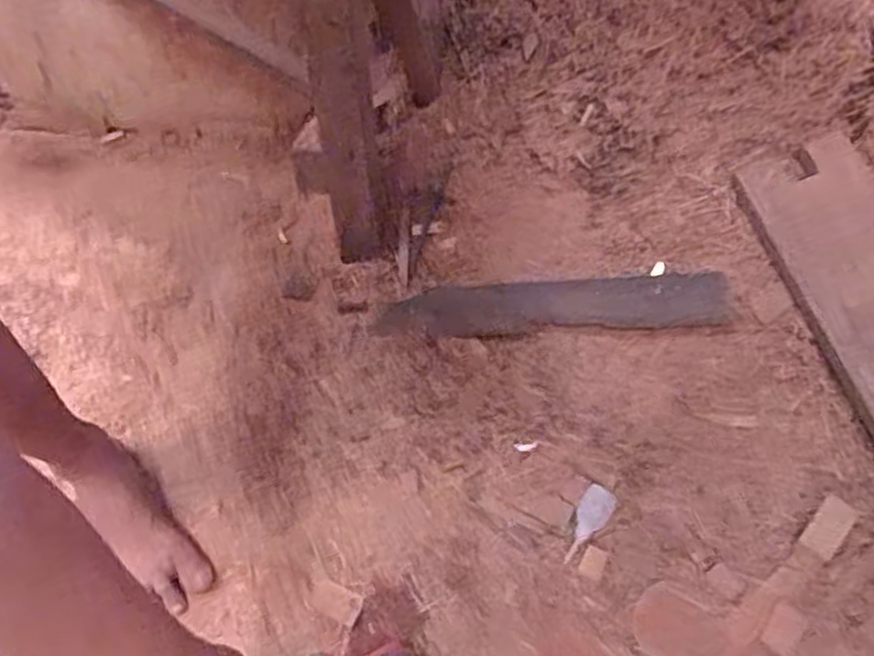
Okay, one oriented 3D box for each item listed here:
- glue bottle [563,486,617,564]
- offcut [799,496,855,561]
[{"bbox_3d":[0.167,0.220,0.827,0.036,0.013,0.094,31,55,23],"label":"glue bottle"},{"bbox_3d":[0.442,0.225,0.824,0.035,0.012,0.077,36,57,26],"label":"offcut"}]

